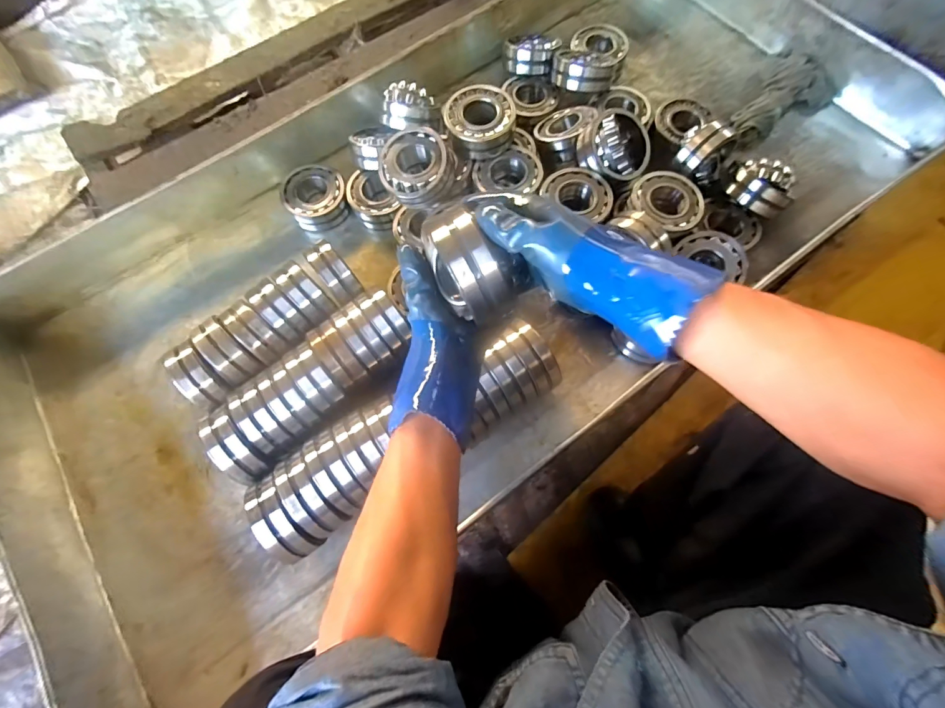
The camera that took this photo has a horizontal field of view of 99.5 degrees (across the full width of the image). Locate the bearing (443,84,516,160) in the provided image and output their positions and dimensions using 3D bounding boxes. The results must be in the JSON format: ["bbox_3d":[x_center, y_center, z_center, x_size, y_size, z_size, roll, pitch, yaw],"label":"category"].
[{"bbox_3d":[0.009,-0.396,0.680,0.120,0.044,0.120,-3,71,0],"label":"bearing"}]

